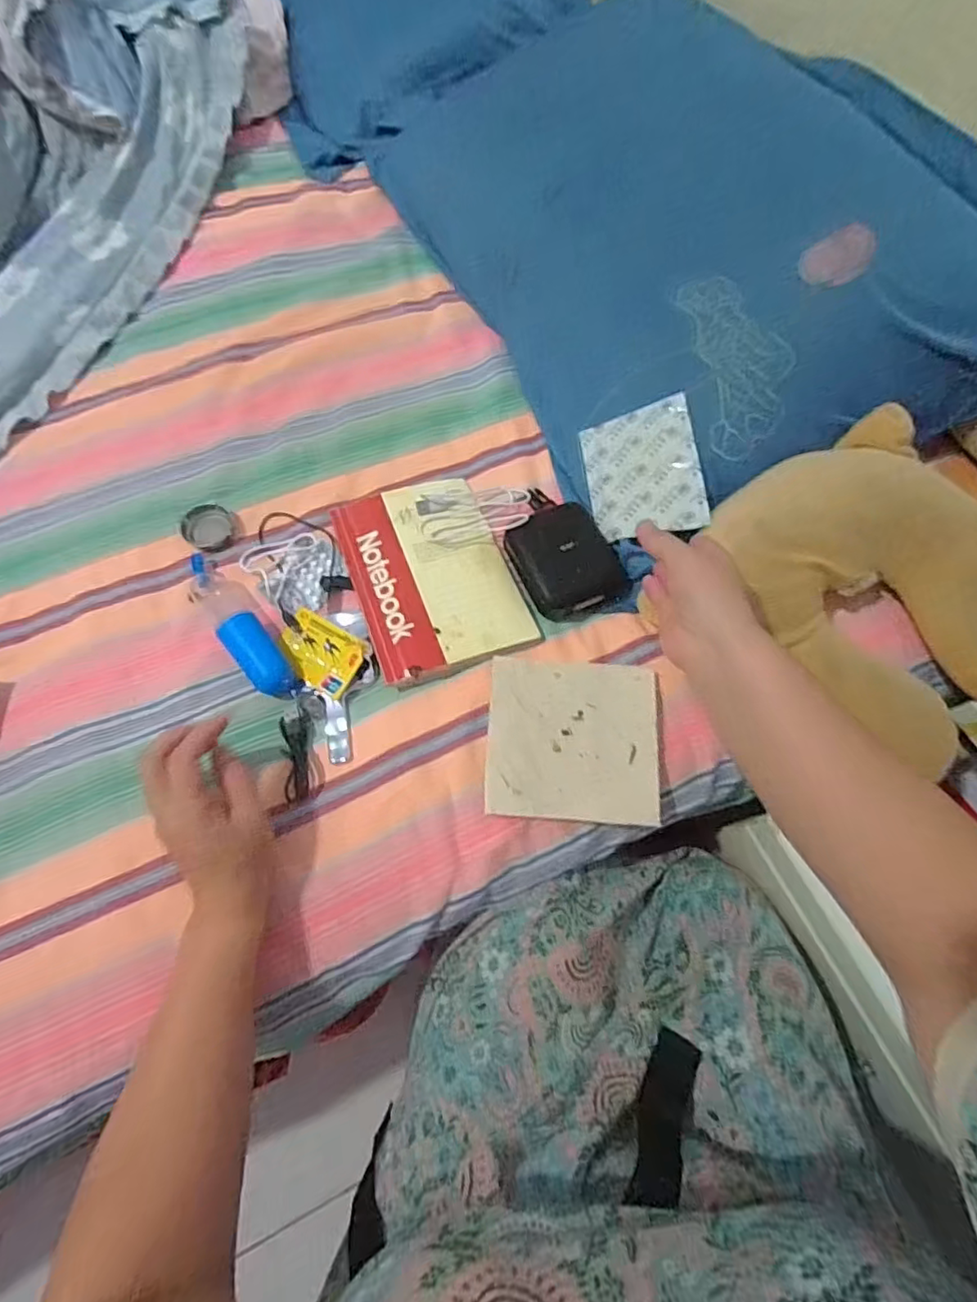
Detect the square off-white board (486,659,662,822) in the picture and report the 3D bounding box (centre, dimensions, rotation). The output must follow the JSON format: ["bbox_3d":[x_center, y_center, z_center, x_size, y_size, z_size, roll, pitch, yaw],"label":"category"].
[{"bbox_3d":[0.070,0.071,0.472,0.139,0.010,0.128,3,67,0],"label":"square off-white board"}]

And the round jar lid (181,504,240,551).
[{"bbox_3d":[-0.262,-0.117,0.546,0.050,0.005,0.044,39,67,-3],"label":"round jar lid"}]

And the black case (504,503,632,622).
[{"bbox_3d":[0.071,-0.084,0.517,0.088,0.024,0.103,-27,70,-12],"label":"black case"}]

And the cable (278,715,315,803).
[{"bbox_3d":[-0.151,0.085,0.459,0.024,0.010,0.071,-11,68,-6],"label":"cable"}]

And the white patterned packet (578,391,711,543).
[{"bbox_3d":[0.140,-0.162,0.526,0.099,0.006,0.127,-13,75,25],"label":"white patterned packet"}]

